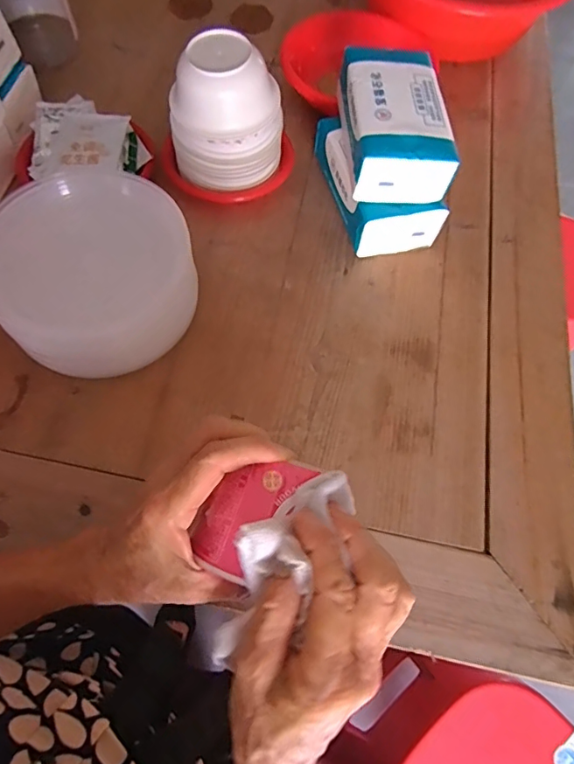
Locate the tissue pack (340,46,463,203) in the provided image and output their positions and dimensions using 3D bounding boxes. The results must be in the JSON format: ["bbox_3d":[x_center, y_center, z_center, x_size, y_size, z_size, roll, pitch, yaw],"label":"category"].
[{"bbox_3d":[0.102,-0.261,0.495,0.096,0.058,0.161,-2,66,-3],"label":"tissue pack"}]

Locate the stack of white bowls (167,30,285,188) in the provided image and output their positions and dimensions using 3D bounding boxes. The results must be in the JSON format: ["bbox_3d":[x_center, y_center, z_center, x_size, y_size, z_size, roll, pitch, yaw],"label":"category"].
[{"bbox_3d":[-0.061,-0.264,0.509,0.101,0.138,0.081,-37,70,-19],"label":"stack of white bowls"}]

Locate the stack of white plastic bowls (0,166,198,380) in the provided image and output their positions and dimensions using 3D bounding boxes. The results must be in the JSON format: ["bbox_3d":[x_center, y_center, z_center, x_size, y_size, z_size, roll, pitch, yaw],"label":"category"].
[{"bbox_3d":[-0.172,-0.096,0.448,0.175,0.090,0.177,-16,65,-11],"label":"stack of white plastic bowls"}]

